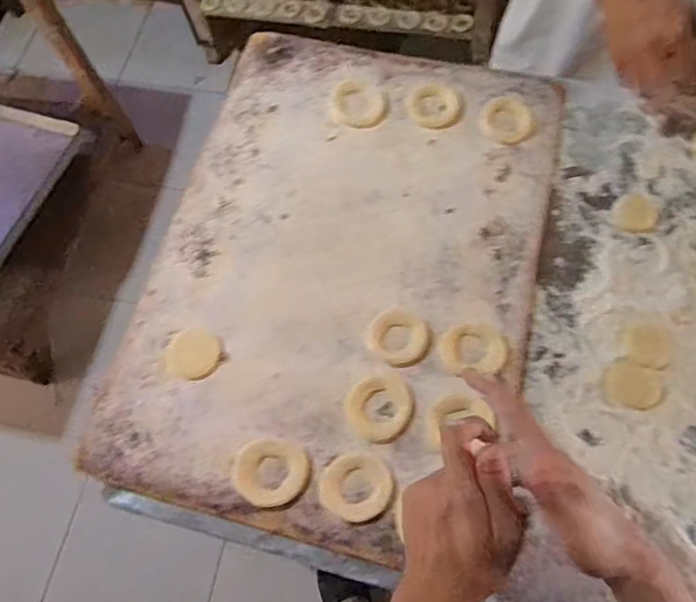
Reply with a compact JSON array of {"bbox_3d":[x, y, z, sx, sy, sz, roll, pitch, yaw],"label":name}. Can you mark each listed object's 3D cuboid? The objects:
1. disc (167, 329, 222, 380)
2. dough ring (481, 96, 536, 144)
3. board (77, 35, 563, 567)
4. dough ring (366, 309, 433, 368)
[{"bbox_3d":[-0.165,0.055,0.606,0.051,0.010,0.054,0,70,1],"label":"disc"},{"bbox_3d":[0.196,-0.221,0.691,0.062,0.006,0.065,0,70,1],"label":"dough ring"},{"bbox_3d":[-0.004,-0.055,0.641,0.417,0.029,0.595,13,71,6],"label":"board"},{"bbox_3d":[0.054,0.036,0.594,0.066,0.012,0.054,34,74,12],"label":"dough ring"}]

